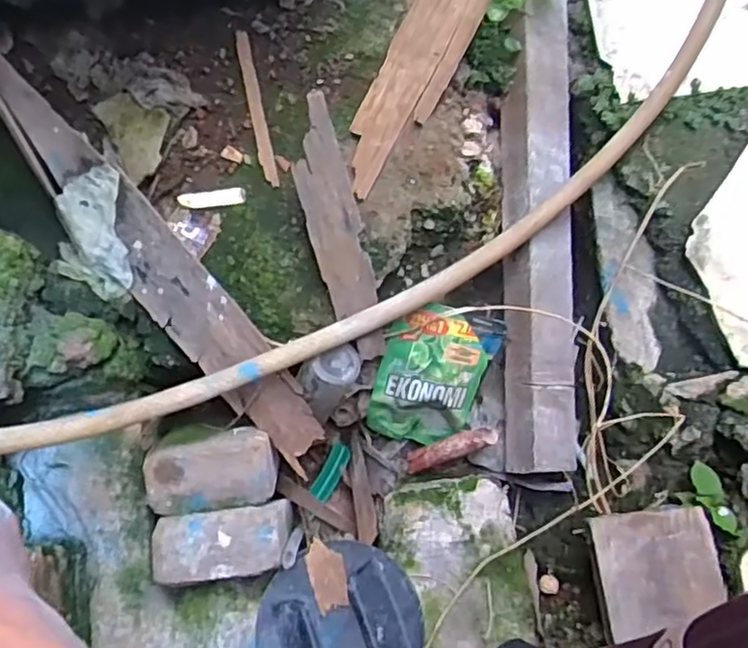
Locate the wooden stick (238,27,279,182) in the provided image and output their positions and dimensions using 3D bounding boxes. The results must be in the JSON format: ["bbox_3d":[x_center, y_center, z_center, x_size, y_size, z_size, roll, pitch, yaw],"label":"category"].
[{"bbox_3d":[-0.110,-0.201,0.618,0.013,0.007,0.154,-12,78,-4],"label":"wooden stick"}]

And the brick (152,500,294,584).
[{"bbox_3d":[-0.129,0.189,0.575,0.113,0.036,0.055,-6,77,-3],"label":"brick"}]

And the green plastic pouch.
[{"bbox_3d":[0.053,0.056,0.645,0.097,0.022,0.153,15,118,1],"label":"green plastic pouch"}]

